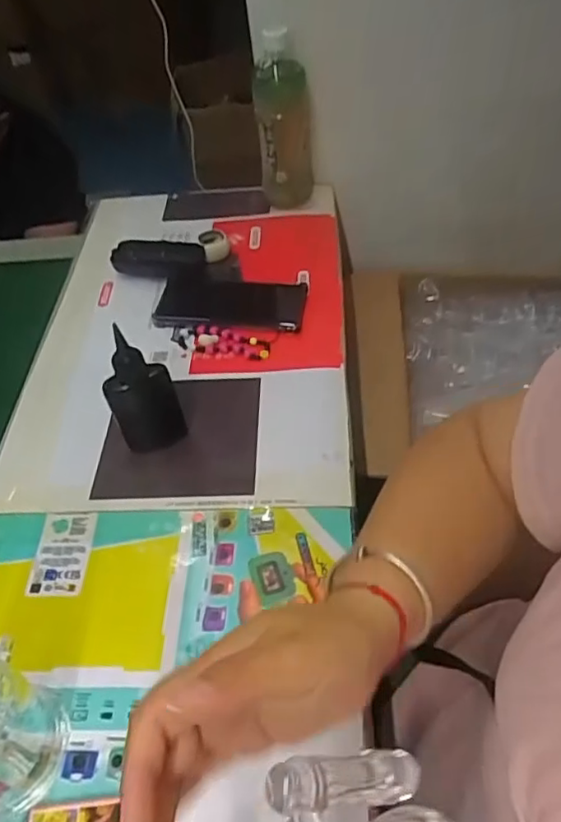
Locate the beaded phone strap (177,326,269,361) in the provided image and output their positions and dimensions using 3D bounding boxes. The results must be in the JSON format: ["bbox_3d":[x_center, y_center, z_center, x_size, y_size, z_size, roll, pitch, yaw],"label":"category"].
[{"bbox_3d":[-0.061,-0.073,0.636,0.100,0.011,0.035,10,51,14],"label":"beaded phone strap"}]

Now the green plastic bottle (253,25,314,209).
[{"bbox_3d":[0.004,-0.352,0.742,0.064,0.204,0.062,-1,50,6],"label":"green plastic bottle"}]

